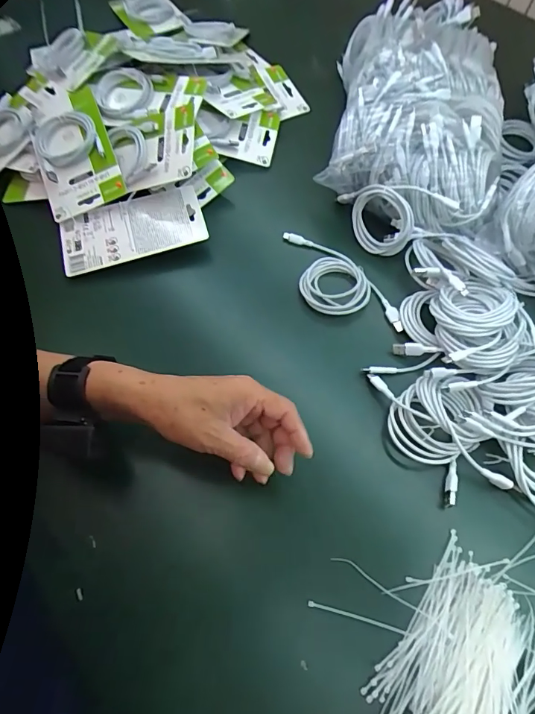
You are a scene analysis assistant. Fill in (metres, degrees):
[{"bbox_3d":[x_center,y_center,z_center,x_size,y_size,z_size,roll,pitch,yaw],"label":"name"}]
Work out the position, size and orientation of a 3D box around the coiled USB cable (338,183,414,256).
[{"bbox_3d":[0.140,-0.178,0.586,0.031,0.090,0.098,-35,21,-35],"label":"coiled USB cable"}]

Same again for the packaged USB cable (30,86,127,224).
[{"bbox_3d":[-0.255,-0.270,0.581,0.098,0.021,0.173,-22,79,3],"label":"packaged USB cable"}]

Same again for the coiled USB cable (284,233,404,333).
[{"bbox_3d":[0.084,-0.094,0.559,0.087,0.017,0.193,-40,71,-19],"label":"coiled USB cable"}]

